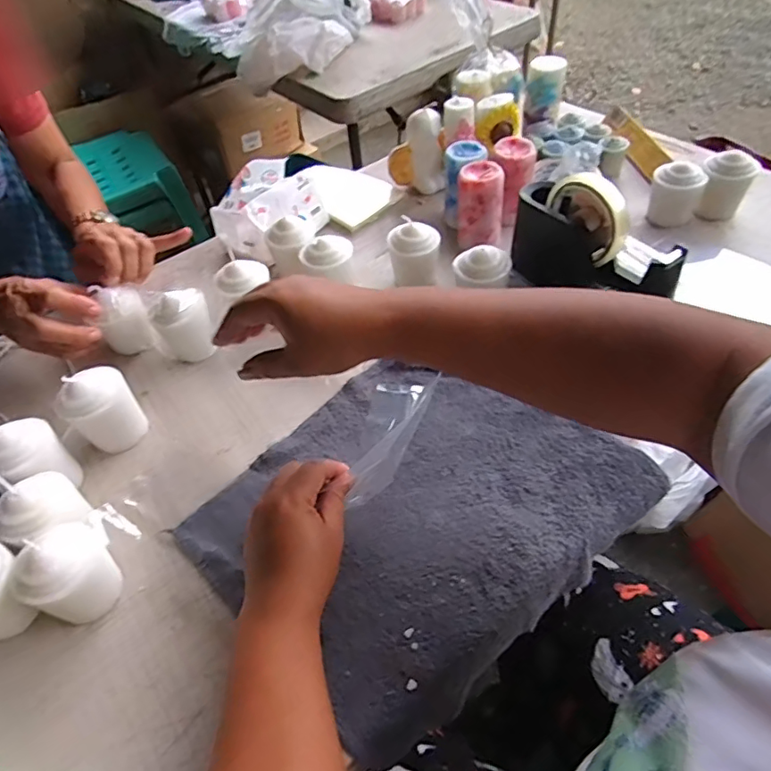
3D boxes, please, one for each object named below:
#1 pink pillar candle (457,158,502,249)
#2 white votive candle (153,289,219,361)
[{"bbox_3d":[0.112,-0.214,0.630,0.051,0.088,0.053,3,51,8],"label":"pink pillar candle"},{"bbox_3d":[-0.202,-0.057,0.541,0.055,0.073,0.050,-24,53,-14],"label":"white votive candle"}]

